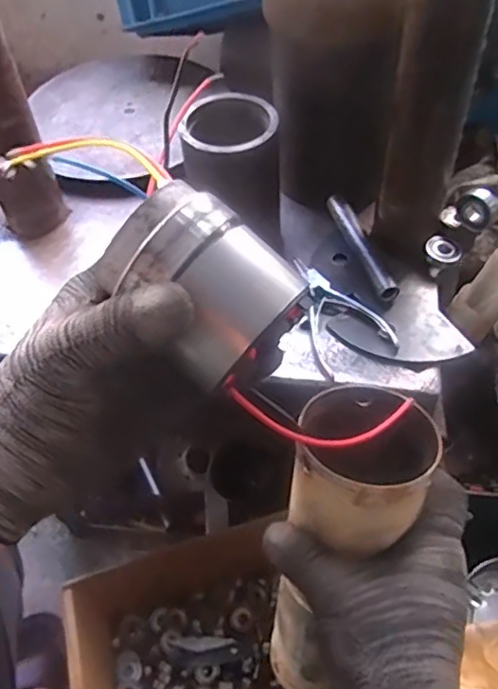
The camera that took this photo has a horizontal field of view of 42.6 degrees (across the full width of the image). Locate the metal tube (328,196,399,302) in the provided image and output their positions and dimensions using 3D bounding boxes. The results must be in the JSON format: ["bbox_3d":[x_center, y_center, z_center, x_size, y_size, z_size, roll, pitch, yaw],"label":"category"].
[{"bbox_3d":[0.109,-0.097,0.629,0.019,0.019,0.147,-15,53,-8],"label":"metal tube"}]

